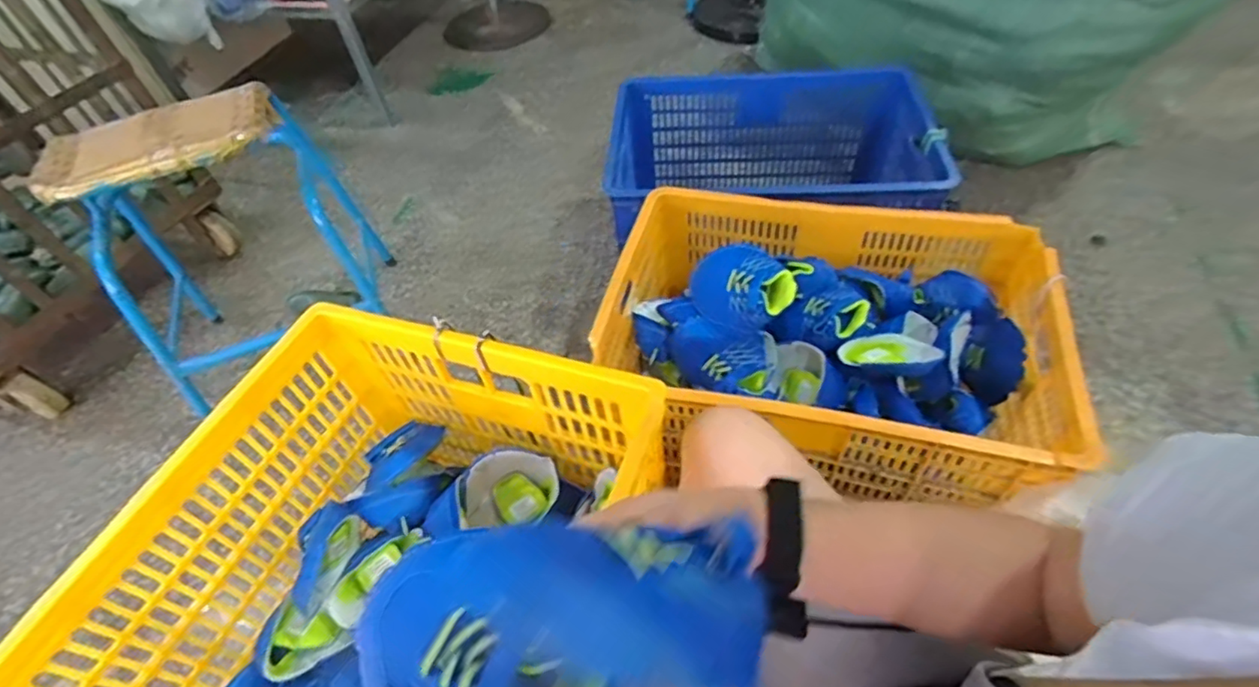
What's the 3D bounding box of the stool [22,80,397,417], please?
[{"bbox_3d":[-0.701,-0.170,1.065,0.409,0.488,0.324,-22,52,-11],"label":"stool"}]

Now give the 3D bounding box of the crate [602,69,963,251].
[{"bbox_3d":[0.273,-0.331,1.206,0.612,0.261,0.426,2,51,8],"label":"crate"}]

